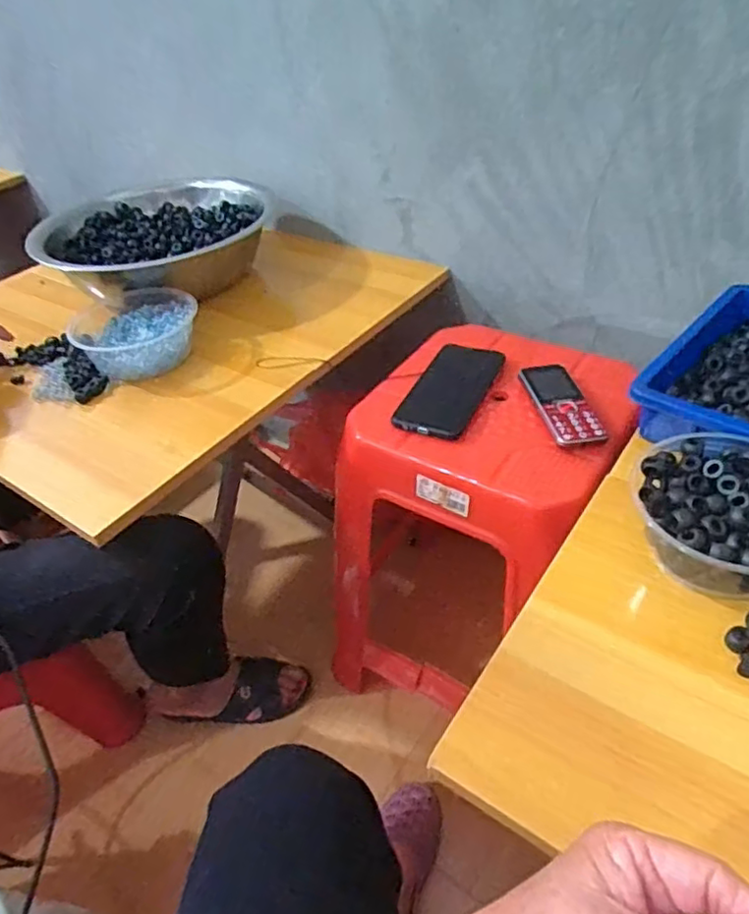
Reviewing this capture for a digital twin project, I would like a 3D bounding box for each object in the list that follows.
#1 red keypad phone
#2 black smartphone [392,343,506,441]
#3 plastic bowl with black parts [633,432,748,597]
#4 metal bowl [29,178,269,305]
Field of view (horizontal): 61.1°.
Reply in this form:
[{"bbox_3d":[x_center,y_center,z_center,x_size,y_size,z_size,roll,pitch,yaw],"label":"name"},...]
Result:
[{"bbox_3d":[0.195,-0.056,0.662,0.052,0.014,0.125,-10,41,-5],"label":"red keypad phone"},{"bbox_3d":[0.086,-0.078,0.704,0.081,0.008,0.168,13,44,21],"label":"black smartphone"},{"bbox_3d":[0.252,0.044,0.456,0.126,0.063,0.119,-3,41,3],"label":"plastic bowl with black parts"},{"bbox_3d":[-0.305,-0.320,0.906,0.267,0.094,0.267,-3,41,3],"label":"metal bowl"}]

